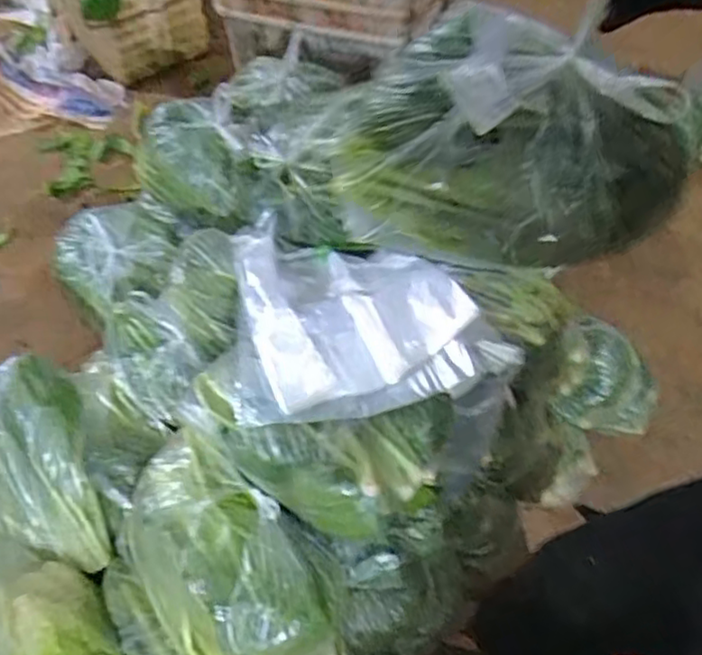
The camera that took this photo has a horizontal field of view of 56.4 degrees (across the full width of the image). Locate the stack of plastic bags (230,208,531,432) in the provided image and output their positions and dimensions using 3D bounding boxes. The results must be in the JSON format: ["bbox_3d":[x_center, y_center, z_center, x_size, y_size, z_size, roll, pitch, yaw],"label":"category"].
[{"bbox_3d":[0.011,-0.060,1.159,0.426,0.134,0.561,-12,42,-3],"label":"stack of plastic bags"}]

